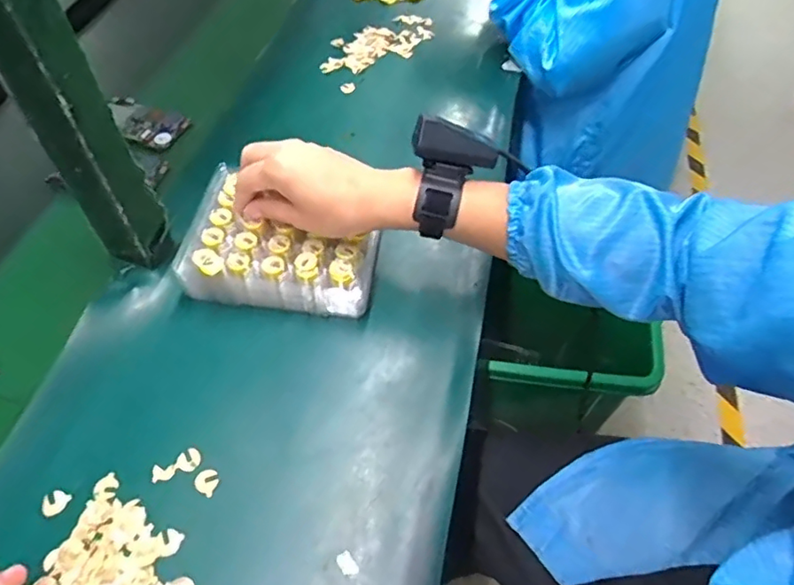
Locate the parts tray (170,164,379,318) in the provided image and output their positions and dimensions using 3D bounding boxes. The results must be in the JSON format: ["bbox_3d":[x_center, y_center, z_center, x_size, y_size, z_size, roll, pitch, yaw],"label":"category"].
[{"bbox_3d":[-0.107,-0.048,0.544,0.177,0.040,0.130,9,56,5],"label":"parts tray"}]

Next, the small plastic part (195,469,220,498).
[{"bbox_3d":[-0.146,0.145,0.437,0.020,0.004,0.018,29,59,17],"label":"small plastic part"}]

